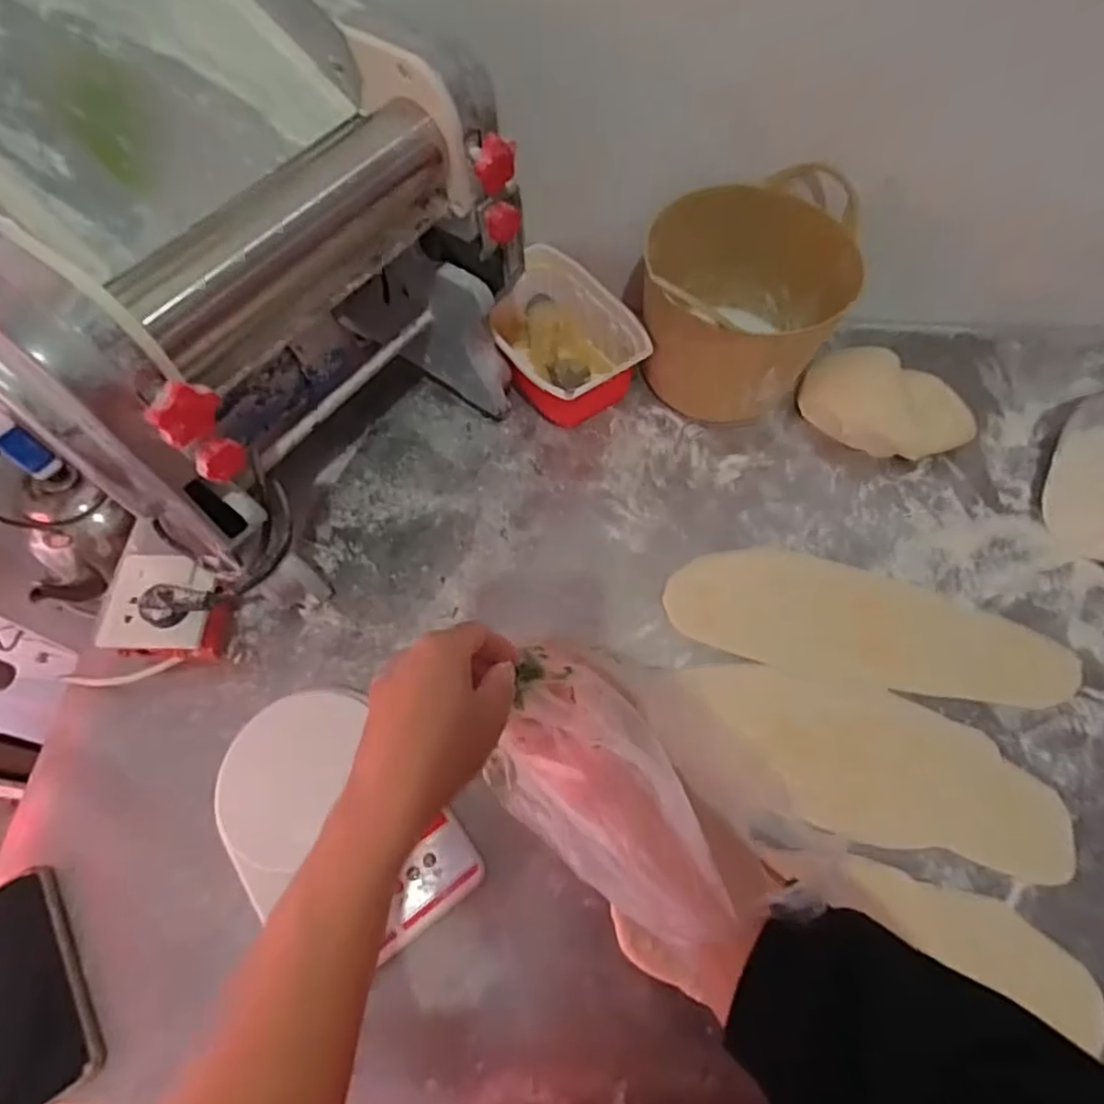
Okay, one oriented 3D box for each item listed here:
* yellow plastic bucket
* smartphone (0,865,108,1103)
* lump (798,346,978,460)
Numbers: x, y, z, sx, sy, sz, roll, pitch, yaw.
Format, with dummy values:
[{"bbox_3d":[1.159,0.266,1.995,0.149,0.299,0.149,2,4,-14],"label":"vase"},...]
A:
[{"bbox_3d":[0.198,-0.257,0.687,0.195,0.171,0.230,10,63,6],"label":"yellow plastic bucket"},{"bbox_3d":[-0.390,0.324,0.481,0.077,0.011,0.155,-32,67,-15],"label":"smartphone"},{"bbox_3d":[0.353,-0.155,0.688,0.166,0.072,0.082,17,64,9],"label":"lump"}]

